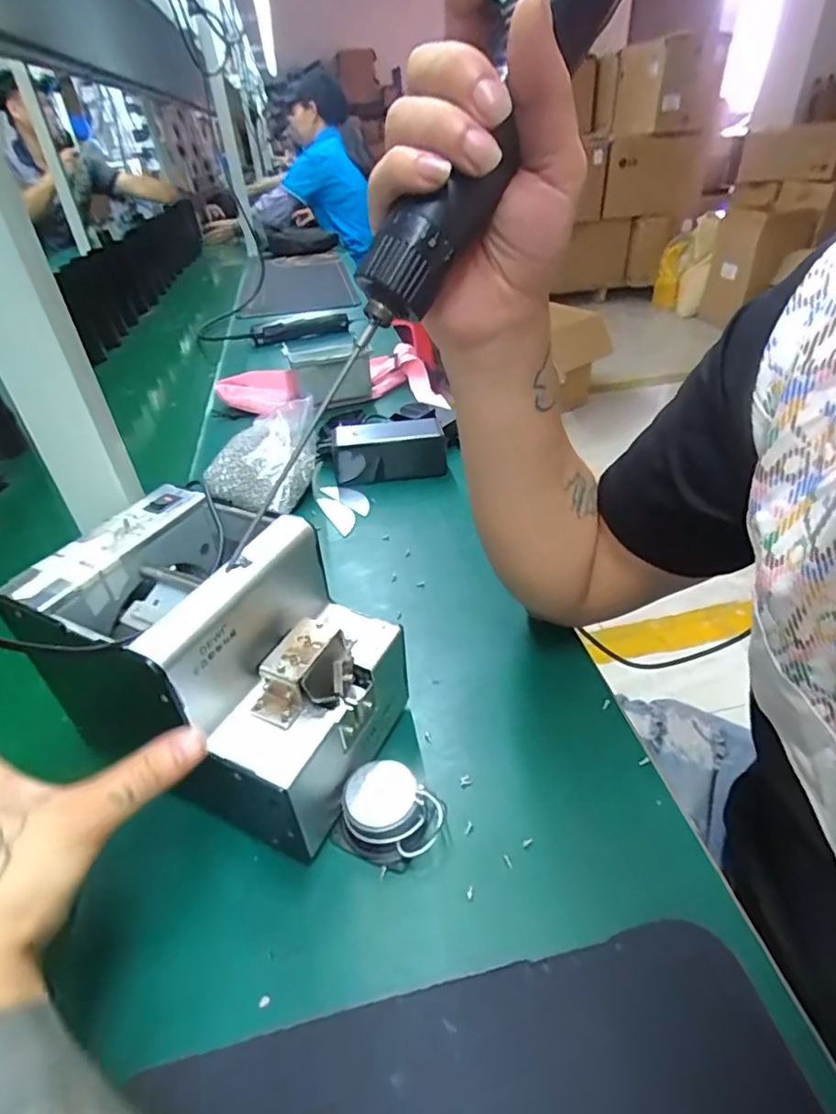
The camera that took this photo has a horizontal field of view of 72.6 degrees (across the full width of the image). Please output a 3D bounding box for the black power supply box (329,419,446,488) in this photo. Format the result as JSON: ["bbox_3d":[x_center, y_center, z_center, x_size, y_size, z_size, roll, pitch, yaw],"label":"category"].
[{"bbox_3d":[-0.034,-0.123,0.658,0.124,0.057,0.048,-9,37,-7],"label":"black power supply box"}]

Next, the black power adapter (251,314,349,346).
[{"bbox_3d":[-0.224,-0.443,1.098,0.186,0.035,0.030,-18,38,-18],"label":"black power adapter"}]

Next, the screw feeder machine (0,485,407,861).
[{"bbox_3d":[-0.114,0.060,0.350,0.172,0.143,0.117,12,39,21],"label":"screw feeder machine"}]

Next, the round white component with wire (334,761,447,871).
[{"bbox_3d":[-0.017,0.149,0.329,0.057,0.032,0.044,11,39,20],"label":"round white component with wire"}]

